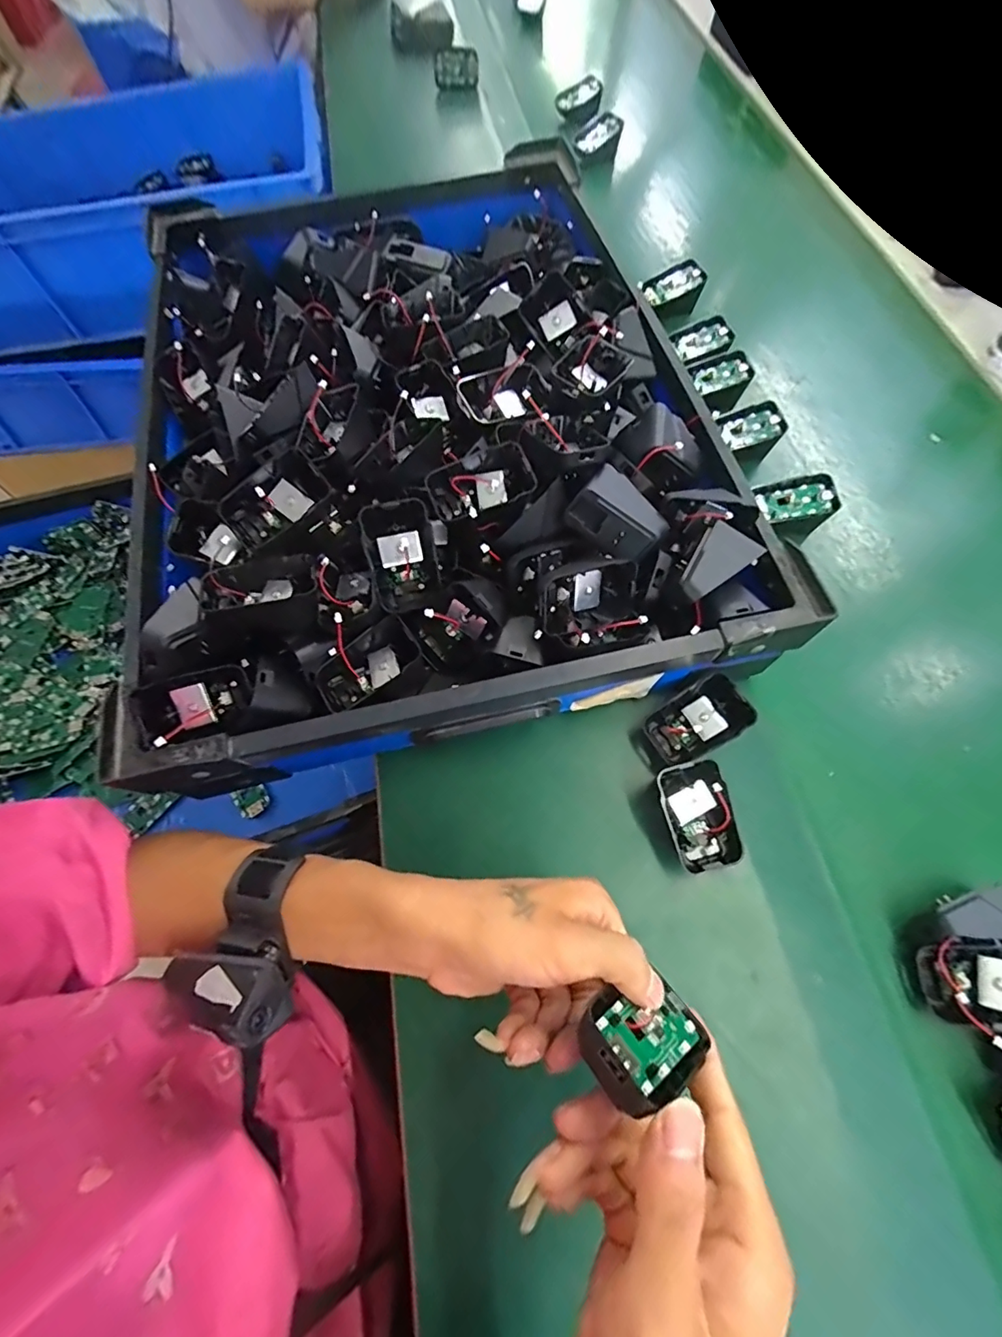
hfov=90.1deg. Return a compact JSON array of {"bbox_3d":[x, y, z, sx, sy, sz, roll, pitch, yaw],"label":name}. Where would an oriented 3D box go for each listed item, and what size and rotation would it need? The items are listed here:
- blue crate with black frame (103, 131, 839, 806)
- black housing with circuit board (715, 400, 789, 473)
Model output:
[{"bbox_3d":[-0.079,-0.244,0.435,0.449,0.089,0.612,-11,66,-6],"label":"blue crate with black frame"},{"bbox_3d":[0.240,-0.225,0.491,0.058,0.045,0.047,-19,68,-9],"label":"black housing with circuit board"}]

